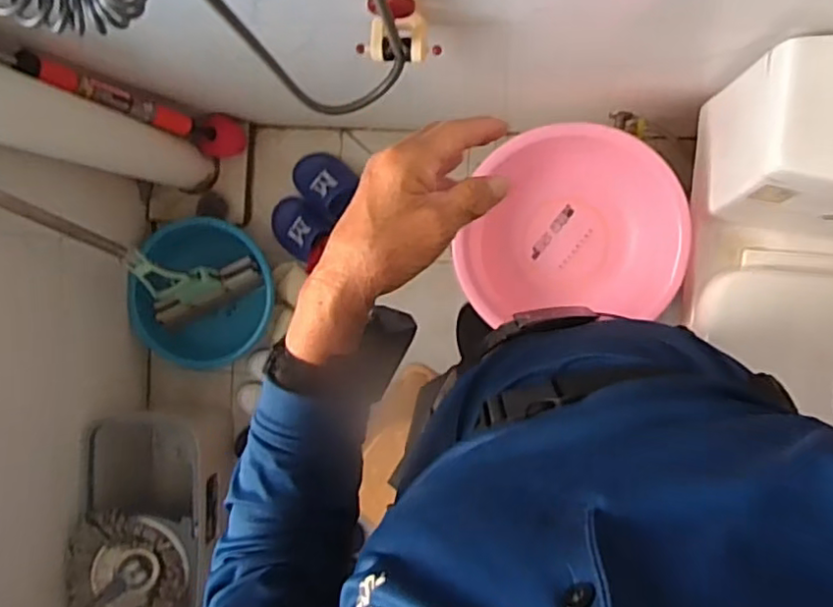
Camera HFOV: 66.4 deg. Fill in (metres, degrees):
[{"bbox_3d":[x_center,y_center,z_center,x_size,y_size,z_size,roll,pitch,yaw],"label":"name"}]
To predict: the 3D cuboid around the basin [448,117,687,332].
[{"bbox_3d":[0.246,-0.125,1.076,0.353,0.159,0.316,-2,91,5],"label":"basin"}]

